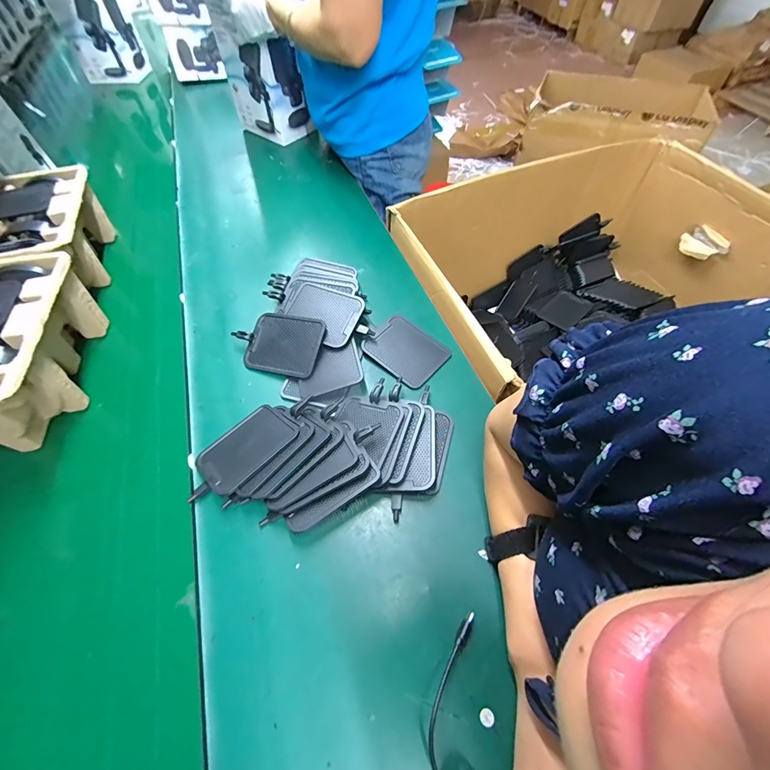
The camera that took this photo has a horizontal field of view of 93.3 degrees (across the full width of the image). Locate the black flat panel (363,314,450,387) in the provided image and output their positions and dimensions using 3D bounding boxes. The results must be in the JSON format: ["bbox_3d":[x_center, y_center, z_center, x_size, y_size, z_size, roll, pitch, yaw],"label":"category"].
[{"bbox_3d":[0.028,-0.047,0.475,0.093,0.010,0.078,36,64,23],"label":"black flat panel"}]

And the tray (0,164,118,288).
[{"bbox_3d":[-0.505,-0.218,0.549,0.139,0.104,0.244,-18,57,-10],"label":"tray"}]

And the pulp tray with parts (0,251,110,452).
[{"bbox_3d":[-0.437,-0.034,0.423,0.137,0.106,0.233,-12,56,-7],"label":"pulp tray with parts"}]

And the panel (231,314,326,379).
[{"bbox_3d":[-0.138,-0.055,0.469,0.109,0.011,0.082,12,74,16],"label":"panel"}]

